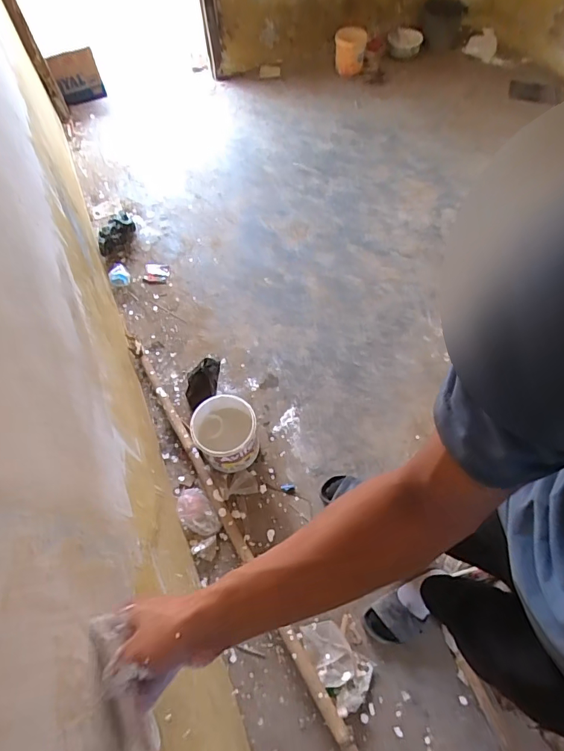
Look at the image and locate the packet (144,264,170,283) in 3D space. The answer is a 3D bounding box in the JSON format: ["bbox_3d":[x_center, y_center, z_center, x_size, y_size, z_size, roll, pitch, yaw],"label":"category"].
[{"bbox_3d":[-0.505,-0.409,1.751,0.100,0.015,0.093,4,64,0],"label":"packet"}]

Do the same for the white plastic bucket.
[{"bbox_3d":[-0.170,0.174,1.328,0.183,0.165,0.205,-14,62,-6],"label":"white plastic bucket"}]

